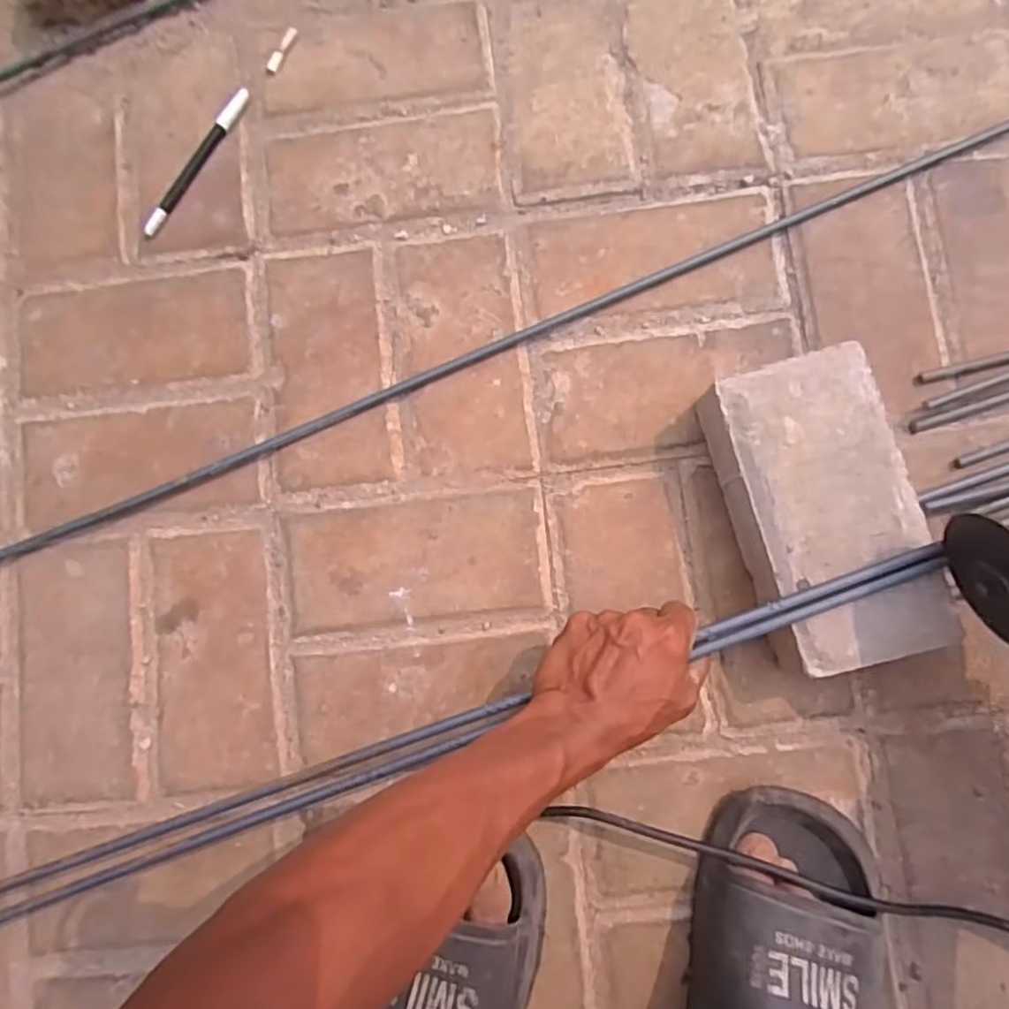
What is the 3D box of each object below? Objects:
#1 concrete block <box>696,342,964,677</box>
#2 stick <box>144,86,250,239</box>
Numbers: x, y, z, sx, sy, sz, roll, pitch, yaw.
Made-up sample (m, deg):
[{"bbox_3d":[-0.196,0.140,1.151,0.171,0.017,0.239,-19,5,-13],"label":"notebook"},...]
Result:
[{"bbox_3d":[0.216,0.005,0.467,0.106,0.062,0.203,-14,82,1],"label":"concrete block"},{"bbox_3d":[-0.256,-0.285,0.559,0.015,0.011,0.146,30,85,6],"label":"stick"}]

